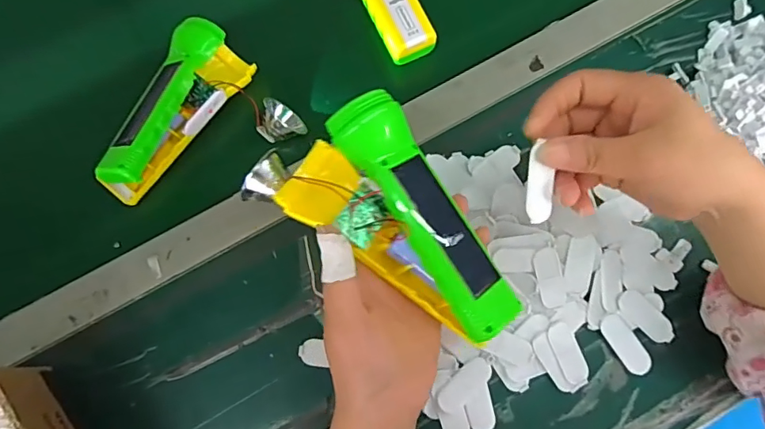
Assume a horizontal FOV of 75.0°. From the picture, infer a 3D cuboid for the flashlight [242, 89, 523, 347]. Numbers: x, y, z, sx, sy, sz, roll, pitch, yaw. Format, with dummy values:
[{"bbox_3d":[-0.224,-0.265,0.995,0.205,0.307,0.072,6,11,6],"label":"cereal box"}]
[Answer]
[{"bbox_3d":[-0.002,0.012,0.308,0.103,0.044,0.170,-32,77,-7],"label":"flashlight"}]

